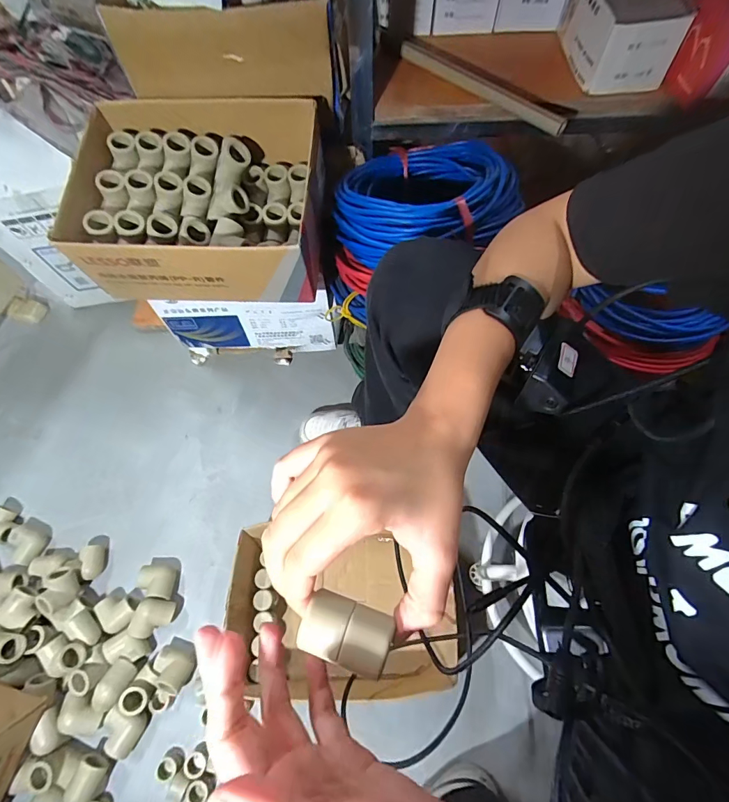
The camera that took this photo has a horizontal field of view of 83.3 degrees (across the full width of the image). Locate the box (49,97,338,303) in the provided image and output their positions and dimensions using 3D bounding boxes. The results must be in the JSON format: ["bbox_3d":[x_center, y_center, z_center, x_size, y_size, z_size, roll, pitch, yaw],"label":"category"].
[{"bbox_3d":[-0.206,-0.263,0.556,0.306,0.144,0.228,-1,64,1],"label":"box"}]

